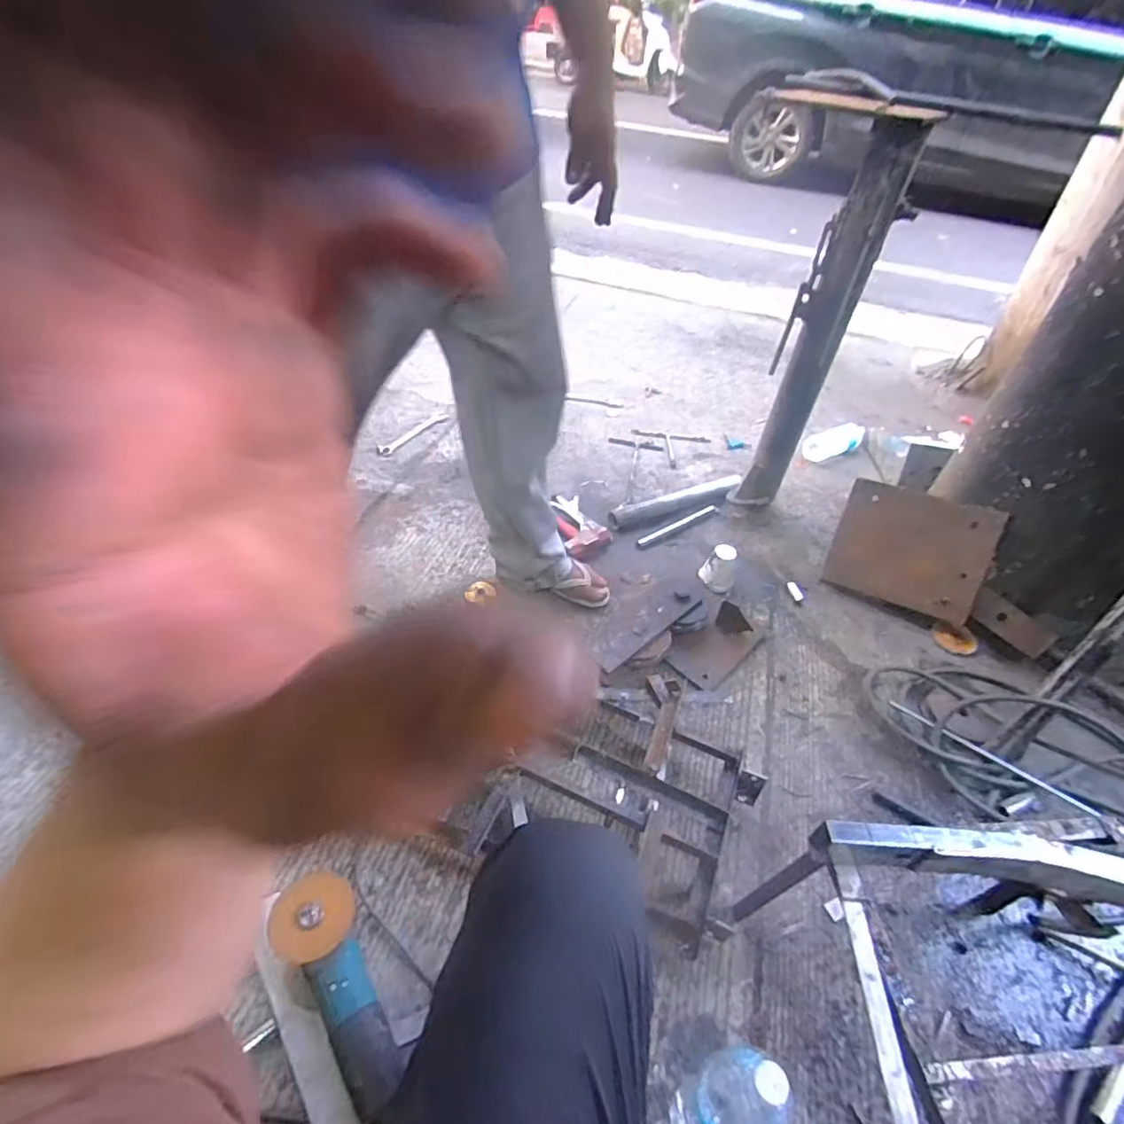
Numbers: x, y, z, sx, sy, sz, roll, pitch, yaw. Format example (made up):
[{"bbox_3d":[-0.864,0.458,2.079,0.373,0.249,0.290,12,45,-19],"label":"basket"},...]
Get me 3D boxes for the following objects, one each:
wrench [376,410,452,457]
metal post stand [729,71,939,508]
[{"bbox_3d":[-0.433,-0.377,1.723,0.043,0.020,0.276,29,48,22],"label":"wrench"},{"bbox_3d":[0.516,-0.548,1.322,0.158,0.813,0.357,2,46,0],"label":"metal post stand"}]

